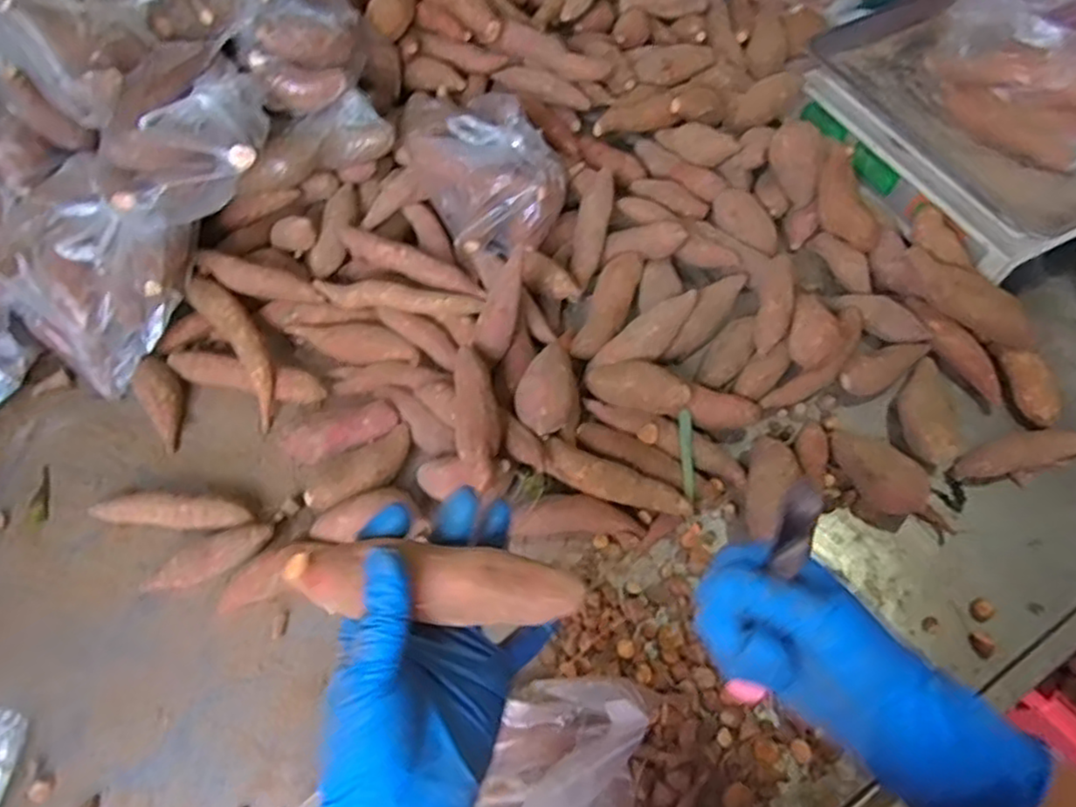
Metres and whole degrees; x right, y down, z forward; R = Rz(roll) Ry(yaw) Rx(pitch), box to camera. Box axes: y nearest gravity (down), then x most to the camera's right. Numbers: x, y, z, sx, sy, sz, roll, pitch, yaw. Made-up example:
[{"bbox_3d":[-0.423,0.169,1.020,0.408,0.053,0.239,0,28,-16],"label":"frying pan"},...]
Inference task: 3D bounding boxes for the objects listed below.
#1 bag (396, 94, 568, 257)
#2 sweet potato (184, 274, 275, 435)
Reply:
[{"bbox_3d":[-0.051,-0.235,0.691,0.126,0.084,0.184,-31,63,-16],"label":"bag"},{"bbox_3d":[-0.274,-0.055,0.640,0.039,0.044,0.160,-31,77,-16],"label":"sweet potato"}]

